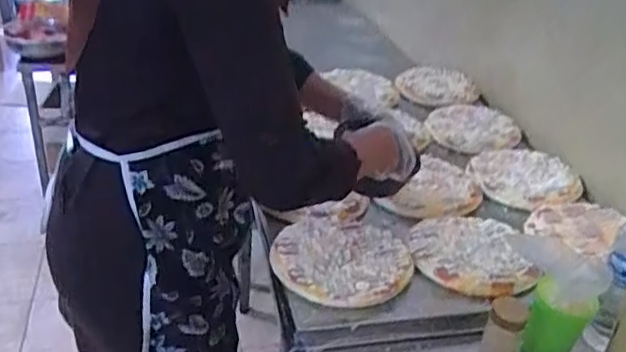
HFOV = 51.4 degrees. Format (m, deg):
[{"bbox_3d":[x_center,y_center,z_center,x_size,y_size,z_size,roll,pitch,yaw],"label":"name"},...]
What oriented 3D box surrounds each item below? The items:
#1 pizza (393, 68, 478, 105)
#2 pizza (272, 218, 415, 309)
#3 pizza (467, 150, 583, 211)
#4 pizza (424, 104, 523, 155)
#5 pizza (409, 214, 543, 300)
[{"bbox_3d":[0.309,-0.232,1.634,0.204,0.013,0.217,4,30,-2],"label":"pizza"},{"bbox_3d":[0.041,0.116,0.962,0.200,0.019,0.199,0,30,-8],"label":"pizza"},{"bbox_3d":[0.413,0.001,1.263,0.204,0.019,0.224,4,30,-2],"label":"pizza"},{"bbox_3d":[0.351,-0.112,1.424,0.196,0.017,0.194,12,31,12],"label":"pizza"},{"bbox_3d":[0.238,0.116,1.000,0.177,0.024,0.184,4,30,-2],"label":"pizza"}]

